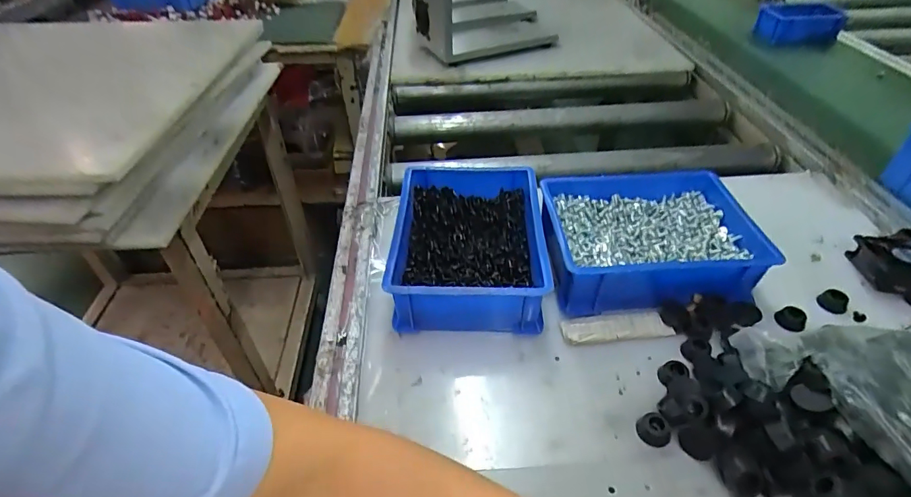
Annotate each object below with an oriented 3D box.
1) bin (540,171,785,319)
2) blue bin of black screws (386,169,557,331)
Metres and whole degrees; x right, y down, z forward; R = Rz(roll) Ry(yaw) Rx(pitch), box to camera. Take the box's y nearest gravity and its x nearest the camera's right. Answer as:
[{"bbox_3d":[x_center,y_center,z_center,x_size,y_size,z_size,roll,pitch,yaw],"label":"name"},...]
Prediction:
[{"bbox_3d":[0.194,-0.010,0.477,0.199,0.065,0.157,-2,43,-1],"label":"bin"},{"bbox_3d":[0.017,-0.003,0.475,0.150,0.067,0.196,1,43,3],"label":"blue bin of black screws"}]

